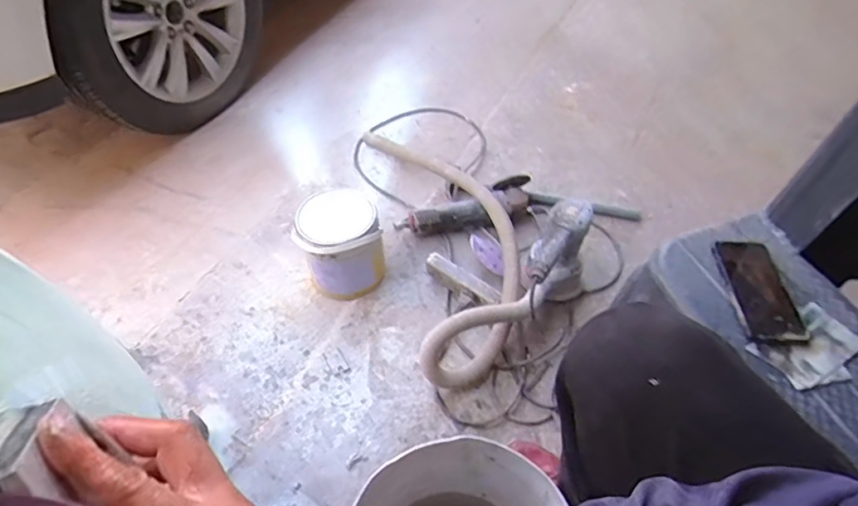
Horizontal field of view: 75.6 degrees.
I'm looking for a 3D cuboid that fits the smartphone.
[{"bbox_3d":[0.433,0.043,0.725,0.081,0.014,0.172,-2,49,-3],"label":"smartphone"}]

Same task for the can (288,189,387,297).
[{"bbox_3d":[-0.177,-0.006,1.123,0.168,0.183,0.149,-6,50,-7],"label":"can"}]

